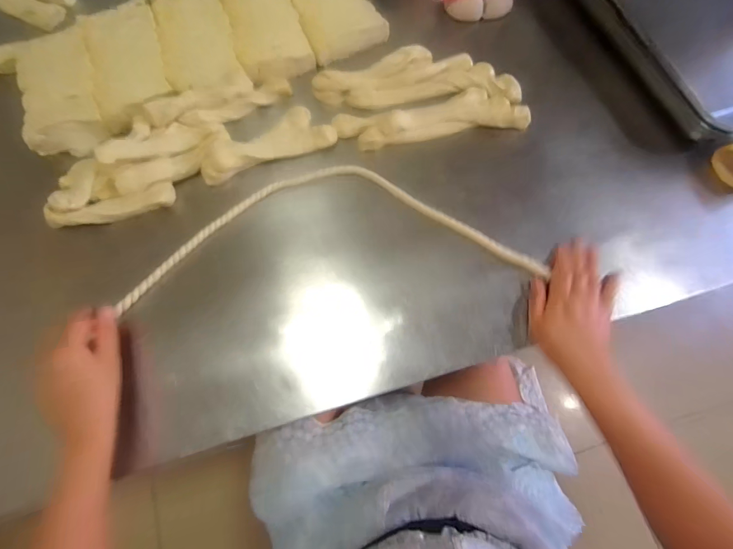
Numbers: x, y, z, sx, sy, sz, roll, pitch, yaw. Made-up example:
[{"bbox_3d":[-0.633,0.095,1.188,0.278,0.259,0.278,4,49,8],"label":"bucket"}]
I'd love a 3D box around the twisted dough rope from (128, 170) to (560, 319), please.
[{"bbox_3d":[-0.039,-0.057,0.472,0.506,0.014,0.186,-2,73,0],"label":"twisted dough rope"}]

